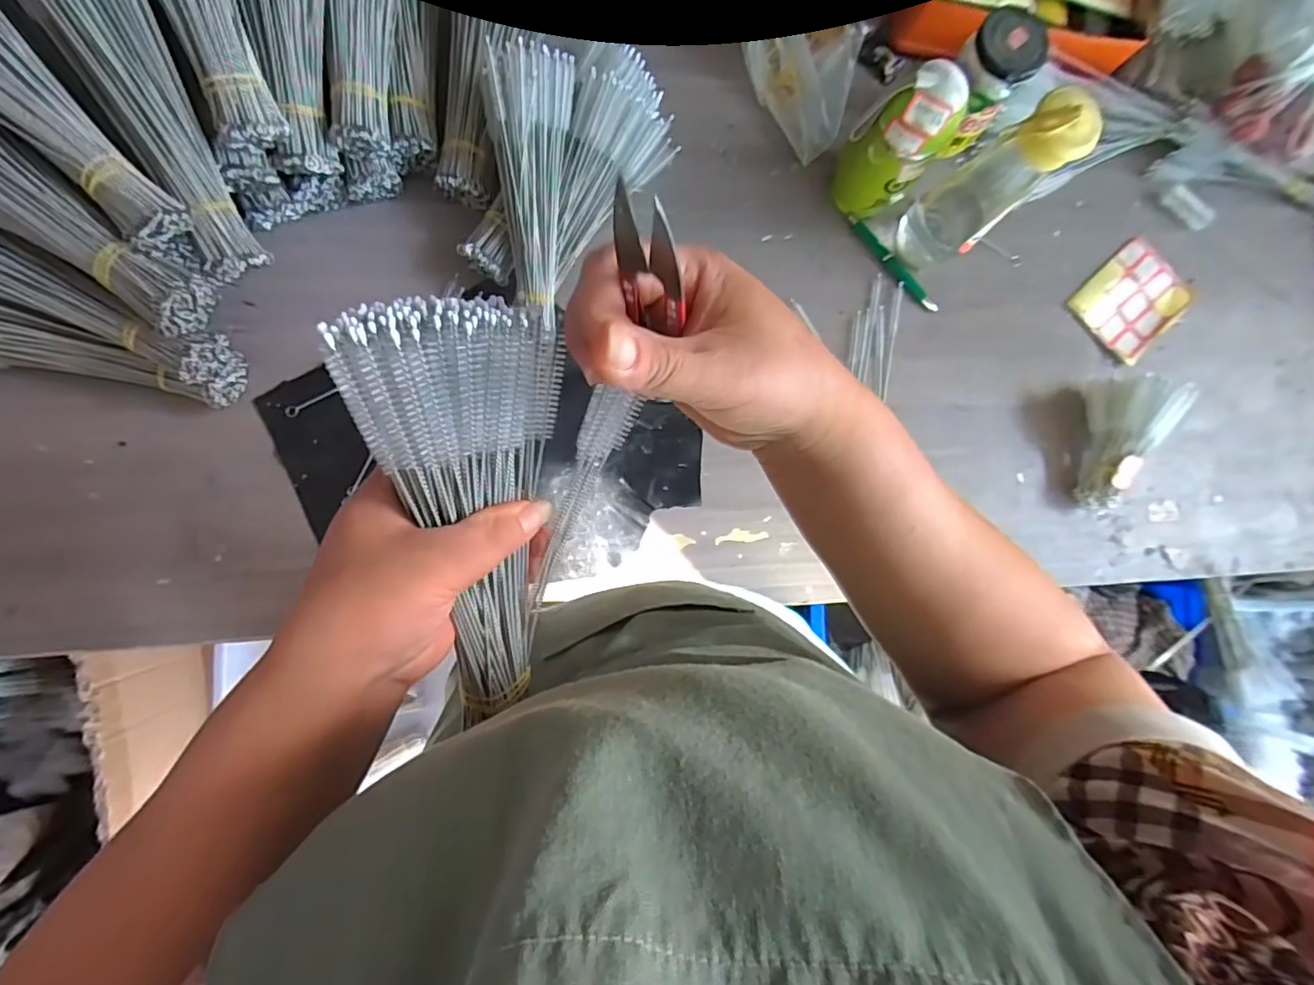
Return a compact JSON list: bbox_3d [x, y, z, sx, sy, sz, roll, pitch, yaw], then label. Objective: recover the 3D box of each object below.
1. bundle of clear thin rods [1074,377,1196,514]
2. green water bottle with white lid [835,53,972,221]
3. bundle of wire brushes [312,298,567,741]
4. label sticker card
[{"bbox_3d":[0.494,-0.048,0.591,0.082,0.078,0.134,3,87,-7],"label":"bundle of clear thin rods"},{"bbox_3d":[0.219,-0.317,0.534,0.061,0.157,0.068,-38,93,-7],"label":"green water bottle with white lid"},{"bbox_3d":[-0.079,0.017,0.260,0.073,0.037,0.201,-2,119,-7],"label":"bundle of wire brushes"},{"bbox_3d":[0.532,-0.215,0.640,0.121,0.011,0.098,-43,85,-5],"label":"label sticker card"}]

